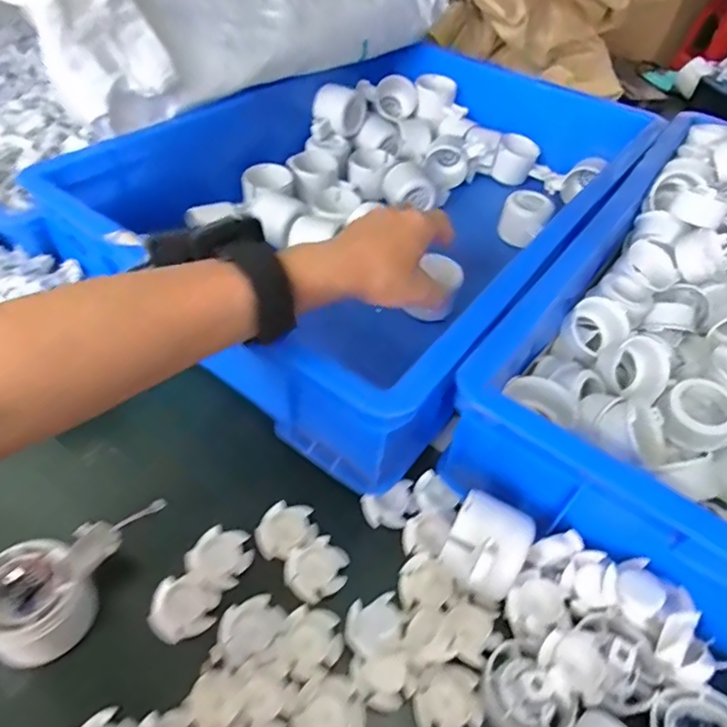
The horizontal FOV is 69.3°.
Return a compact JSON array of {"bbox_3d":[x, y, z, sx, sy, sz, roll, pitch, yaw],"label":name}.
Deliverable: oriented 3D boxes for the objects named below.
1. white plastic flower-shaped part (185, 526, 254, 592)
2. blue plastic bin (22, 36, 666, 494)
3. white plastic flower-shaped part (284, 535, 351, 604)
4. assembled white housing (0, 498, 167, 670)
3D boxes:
[{"bbox_3d":[-0.101,0.136,0.373,0.039,0.012,0.038,21,51,13],"label":"white plastic flower-shaped part"},{"bbox_3d":[0.028,-0.181,0.587,0.417,0.125,0.567,34,55,22],"label":"blue plastic bin"},{"bbox_3d":[-0.032,0.145,0.370,0.042,0.014,0.037,-28,57,-26],"label":"white plastic flower-shaped part"},{"bbox_3d":[-0.180,0.132,0.335,0.060,0.051,0.120,31,53,20],"label":"assembled white housing"}]

